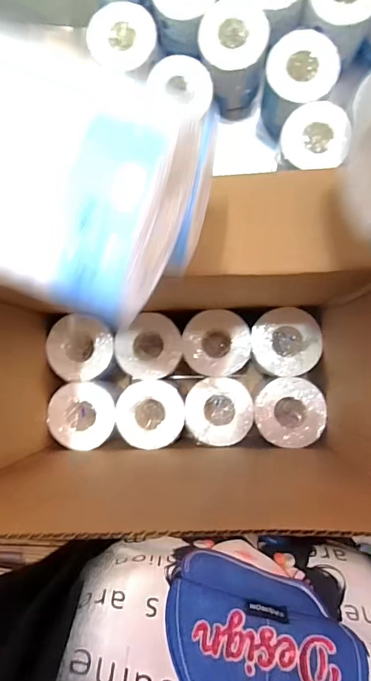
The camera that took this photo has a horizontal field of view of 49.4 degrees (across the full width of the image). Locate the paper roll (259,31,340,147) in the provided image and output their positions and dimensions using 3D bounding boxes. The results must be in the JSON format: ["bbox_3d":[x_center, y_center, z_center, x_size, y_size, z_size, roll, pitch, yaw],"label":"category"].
[{"bbox_3d":[0.168,-0.387,0.619,0.121,0.111,0.107,-39,88,4],"label":"paper roll"}]

